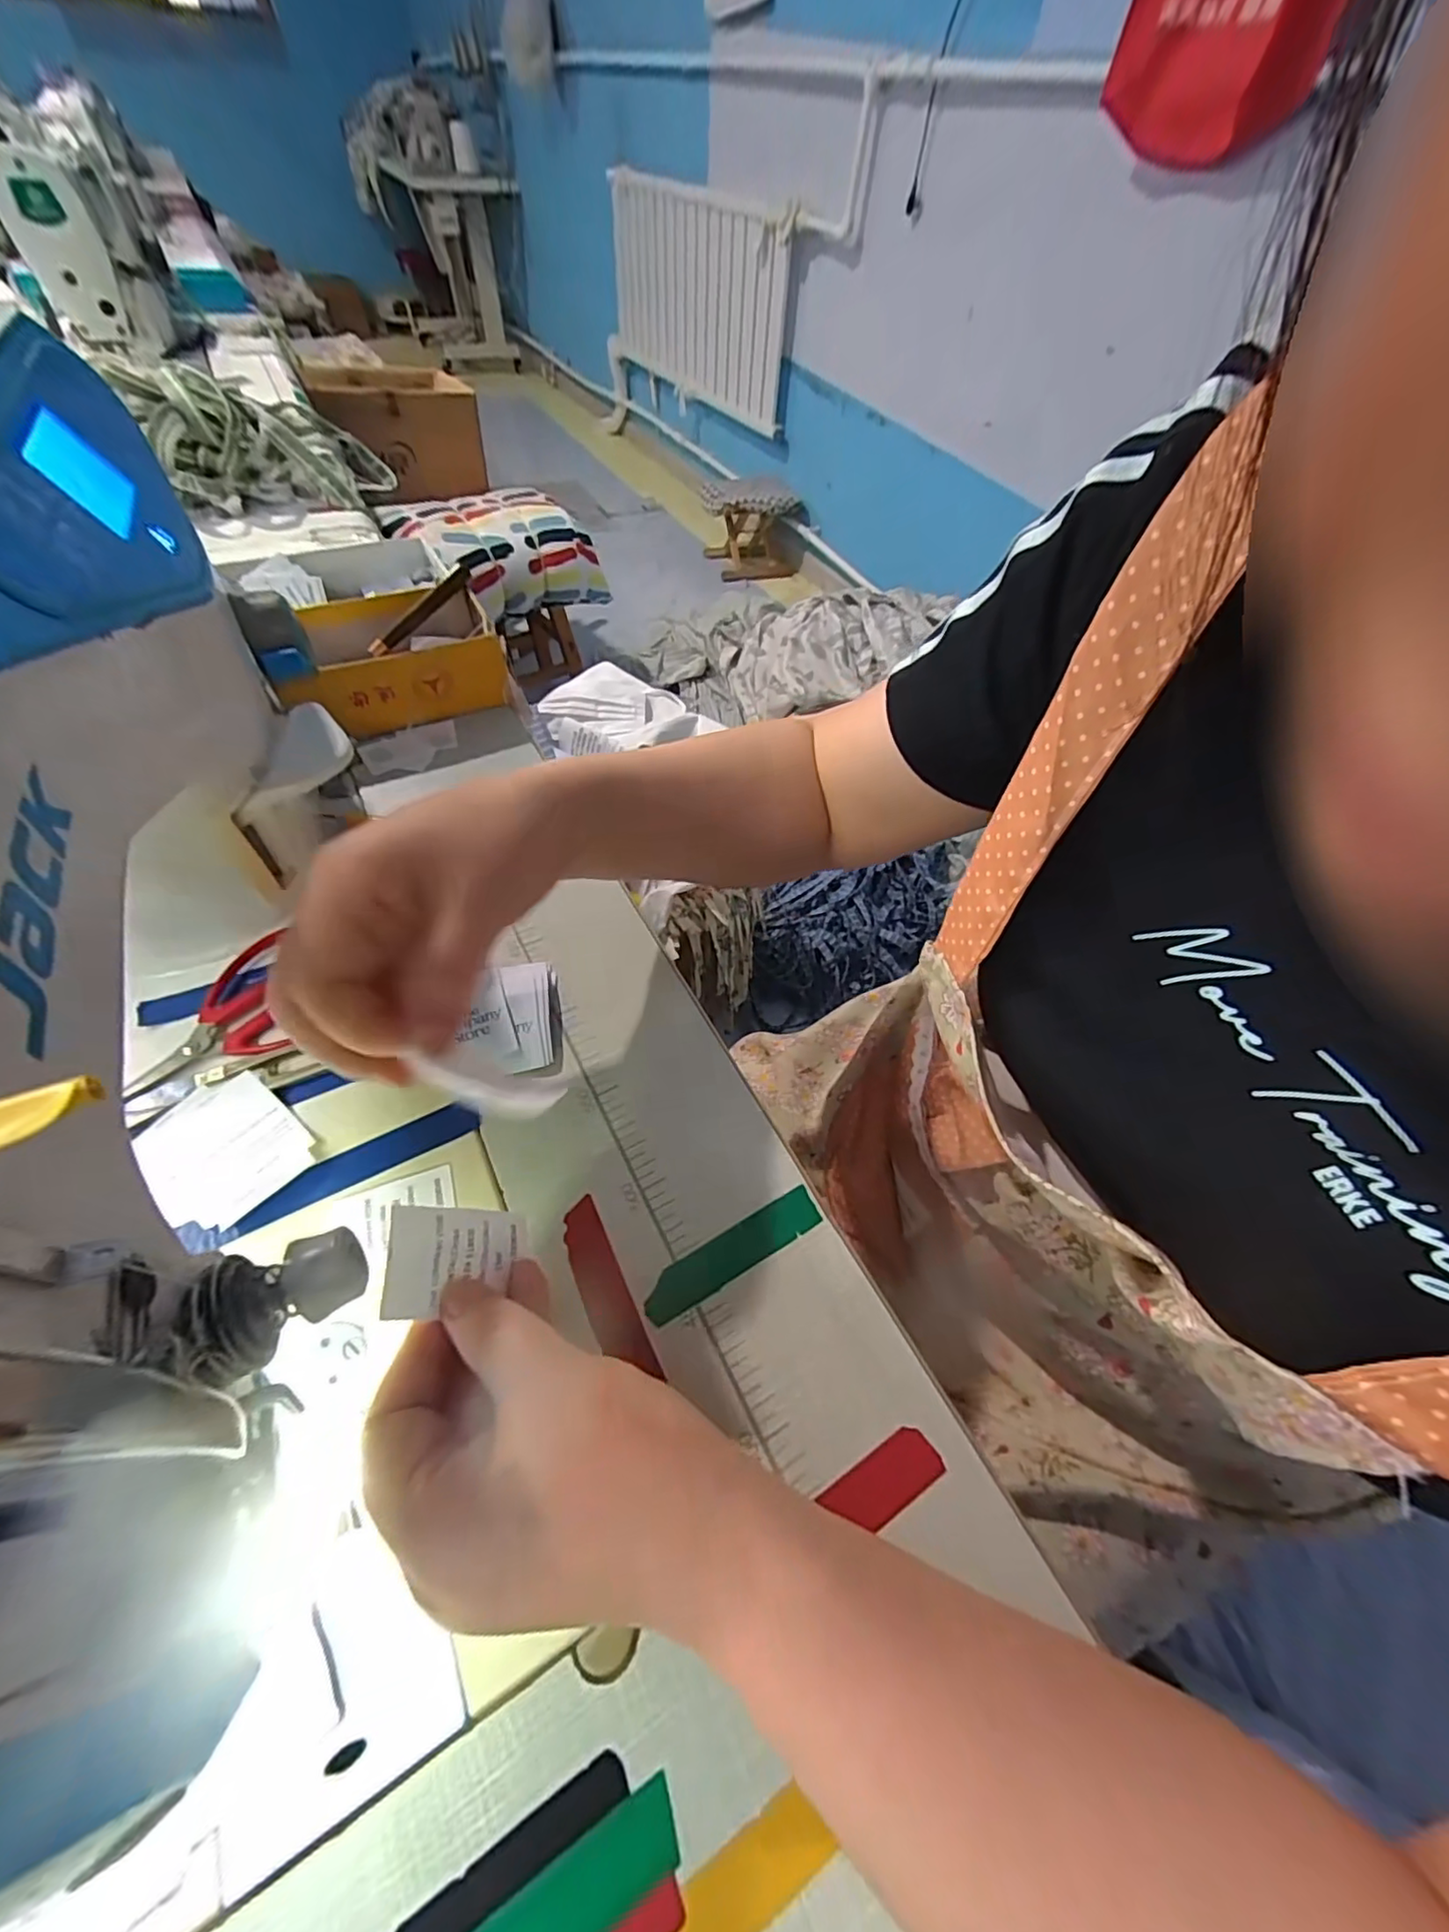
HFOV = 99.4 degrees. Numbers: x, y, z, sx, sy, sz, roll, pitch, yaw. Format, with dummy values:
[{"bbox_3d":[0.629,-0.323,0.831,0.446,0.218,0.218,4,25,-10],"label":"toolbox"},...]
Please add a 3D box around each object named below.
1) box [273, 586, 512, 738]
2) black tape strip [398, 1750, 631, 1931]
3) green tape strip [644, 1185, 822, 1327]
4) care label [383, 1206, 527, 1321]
[{"bbox_3d":[-0.236,-0.216,0.435,0.135,0.053,0.083,-24,58,-19],"label":"box"},{"bbox_3d":[-0.073,0.244,0.155,0.101,0.004,0.010,-23,58,-18],"label":"black tape strip"},{"bbox_3d":[0.004,0.117,0.253,0.079,0.004,0.017,-24,58,-19],"label":"green tape strip"},{"bbox_3d":[-0.090,0.101,0.212,0.048,0.004,0.034,23,35,-40],"label":"care label"}]

